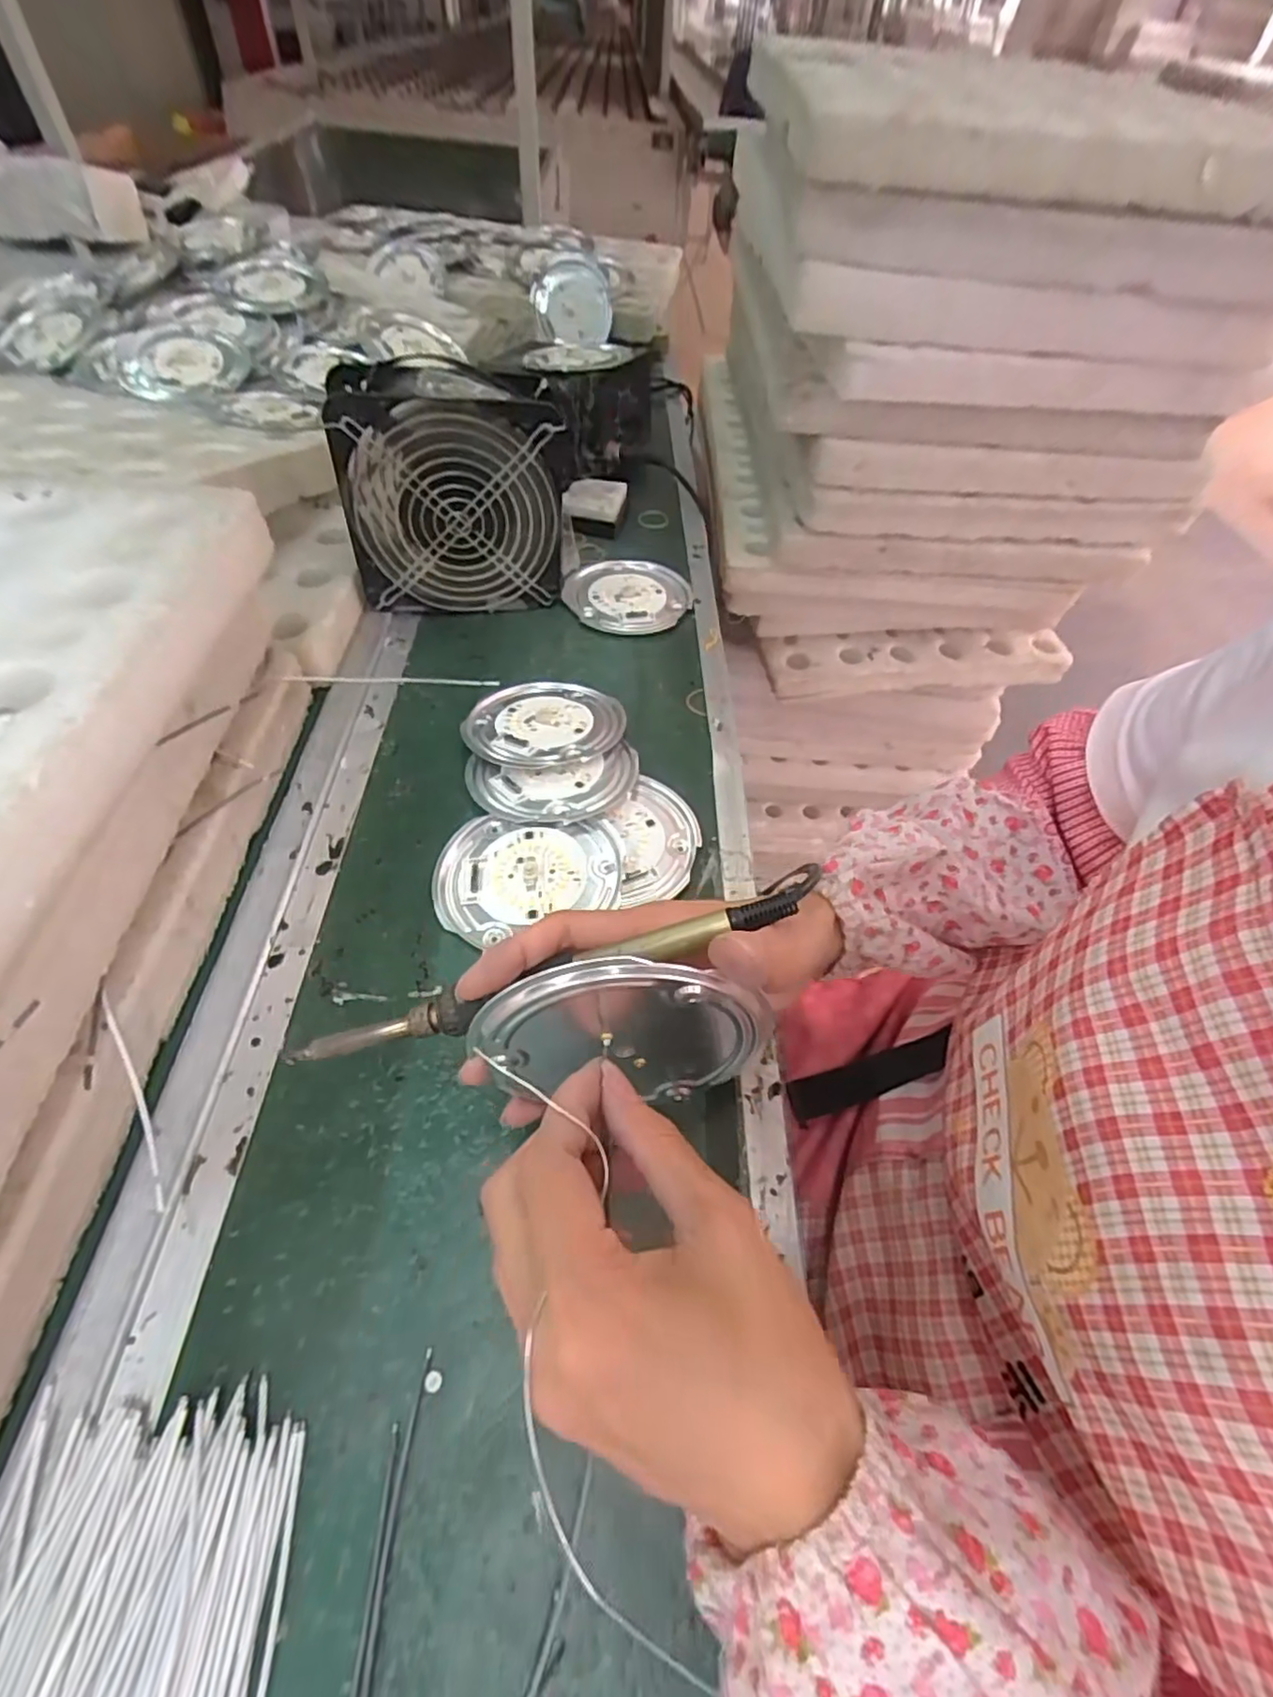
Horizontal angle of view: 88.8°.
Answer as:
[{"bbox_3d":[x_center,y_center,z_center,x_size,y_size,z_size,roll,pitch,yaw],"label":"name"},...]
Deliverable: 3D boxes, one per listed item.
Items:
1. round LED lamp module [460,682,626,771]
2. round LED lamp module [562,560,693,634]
[{"bbox_3d":[-0.062,-0.086,0.440,0.104,0.018,0.096,2,53,-3],"label":"round LED lamp module"},{"bbox_3d":[-0.008,-0.213,0.550,0.105,0.008,0.098,2,53,-3],"label":"round LED lamp module"}]

